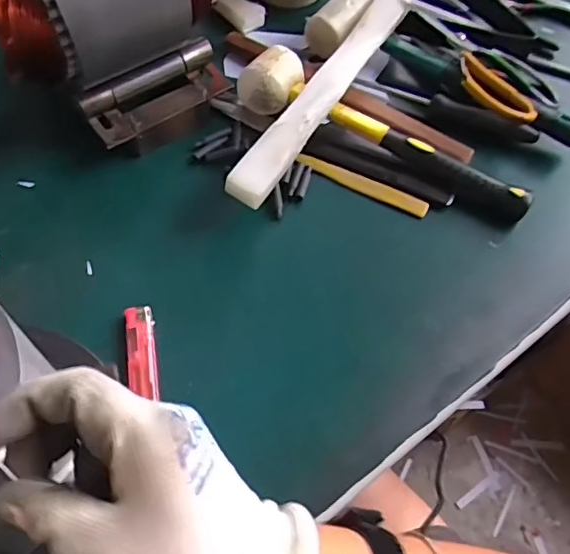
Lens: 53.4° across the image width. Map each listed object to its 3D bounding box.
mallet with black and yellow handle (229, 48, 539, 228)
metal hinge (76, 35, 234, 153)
[{"bbox_3d":[0.092,-0.135,0.522,0.283,0.050,0.053,26,62,14],"label":"mallet with black and yellow handle"},{"bbox_3d":[-0.111,-0.163,0.521,0.136,0.045,0.061,-33,65,-19],"label":"metal hinge"}]

